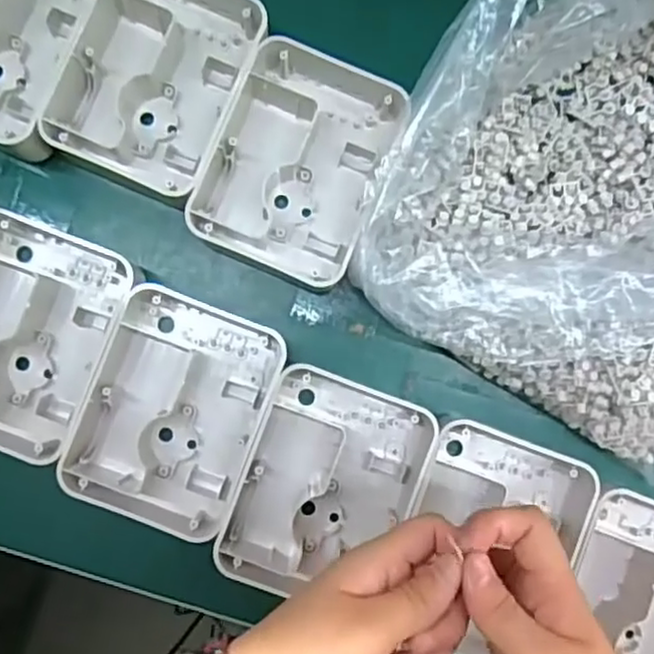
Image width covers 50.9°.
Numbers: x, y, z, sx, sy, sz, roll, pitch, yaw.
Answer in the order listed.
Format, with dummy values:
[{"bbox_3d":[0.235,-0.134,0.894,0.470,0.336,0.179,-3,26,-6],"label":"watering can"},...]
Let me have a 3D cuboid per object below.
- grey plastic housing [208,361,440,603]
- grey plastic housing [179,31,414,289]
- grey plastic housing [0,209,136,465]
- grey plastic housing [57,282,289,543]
[{"bbox_3d":[0.000,0.096,0.410,0.097,0.043,0.127,21,86,0],"label":"grey plastic housing"},{"bbox_3d":[-0.016,-0.100,0.419,0.098,0.049,0.135,21,86,0],"label":"grey plastic housing"},{"bbox_3d":[-0.176,0.006,0.402,0.099,0.036,0.127,21,86,0],"label":"grey plastic housing"},{"bbox_3d":[-0.093,0.051,0.412,0.105,0.042,0.133,20,86,0],"label":"grey plastic housing"}]

